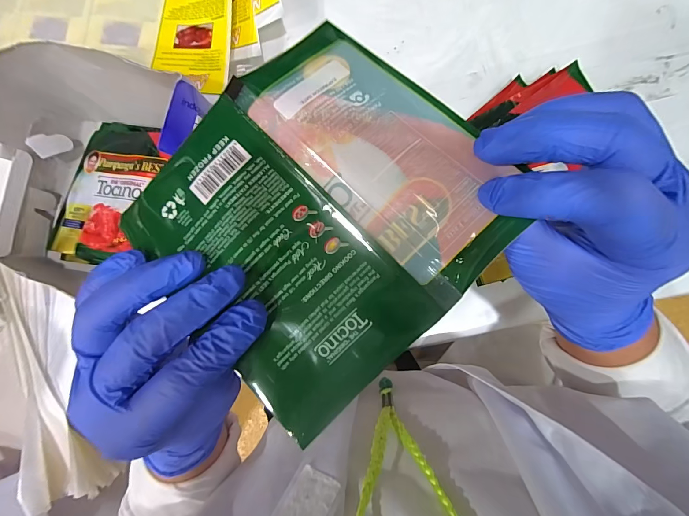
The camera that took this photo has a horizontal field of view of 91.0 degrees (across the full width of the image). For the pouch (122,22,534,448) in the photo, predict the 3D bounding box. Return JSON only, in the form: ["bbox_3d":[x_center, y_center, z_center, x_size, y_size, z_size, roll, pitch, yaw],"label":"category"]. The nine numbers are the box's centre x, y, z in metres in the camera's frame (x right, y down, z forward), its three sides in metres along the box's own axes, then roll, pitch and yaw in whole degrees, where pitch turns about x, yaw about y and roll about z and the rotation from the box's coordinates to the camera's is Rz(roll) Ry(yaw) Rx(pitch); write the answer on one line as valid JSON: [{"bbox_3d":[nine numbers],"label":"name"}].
[{"bbox_3d":[-0.012,-0.020,0.150,0.134,0.010,0.143,45,90,9],"label":"pouch"}]

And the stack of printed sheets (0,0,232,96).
[{"bbox_3d":[-0.290,-0.258,0.356,0.362,0.024,0.149,6,83,6],"label":"stack of printed sheets"}]

